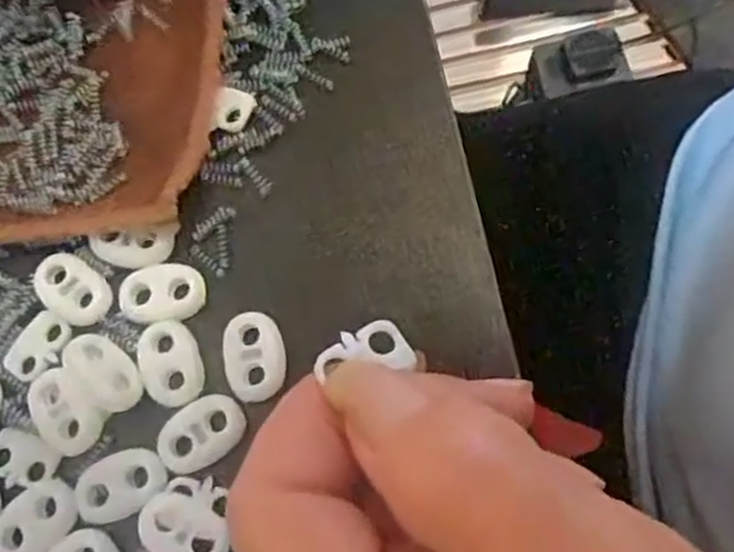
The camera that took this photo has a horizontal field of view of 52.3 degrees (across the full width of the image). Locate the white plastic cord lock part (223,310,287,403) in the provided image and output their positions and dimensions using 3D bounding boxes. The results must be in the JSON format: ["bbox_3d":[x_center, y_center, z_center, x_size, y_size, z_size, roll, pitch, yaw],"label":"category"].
[{"bbox_3d":[-0.029,0.020,0.189,0.015,0.004,0.023,-10,74,-2],"label":"white plastic cord lock part"}]

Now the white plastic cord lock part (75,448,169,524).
[{"bbox_3d":[-0.060,0.051,0.181,0.022,0.004,0.015,-19,75,-2],"label":"white plastic cord lock part"}]

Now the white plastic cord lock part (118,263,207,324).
[{"bbox_3d":[-0.054,0.005,0.196,0.022,0.004,0.015,-11,75,0],"label":"white plastic cord lock part"}]

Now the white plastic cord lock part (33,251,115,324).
[{"bbox_3d":[-0.078,0.003,0.198,0.022,0.004,0.015,37,80,12],"label":"white plastic cord lock part"}]

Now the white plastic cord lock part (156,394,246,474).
[{"bbox_3d":[-0.041,0.039,0.185,0.022,0.004,0.015,-32,76,-8],"label":"white plastic cord lock part"}]

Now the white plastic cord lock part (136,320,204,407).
[{"bbox_3d":[-0.051,0.022,0.191,0.016,0.004,0.022,-20,75,-2],"label":"white plastic cord lock part"}]

